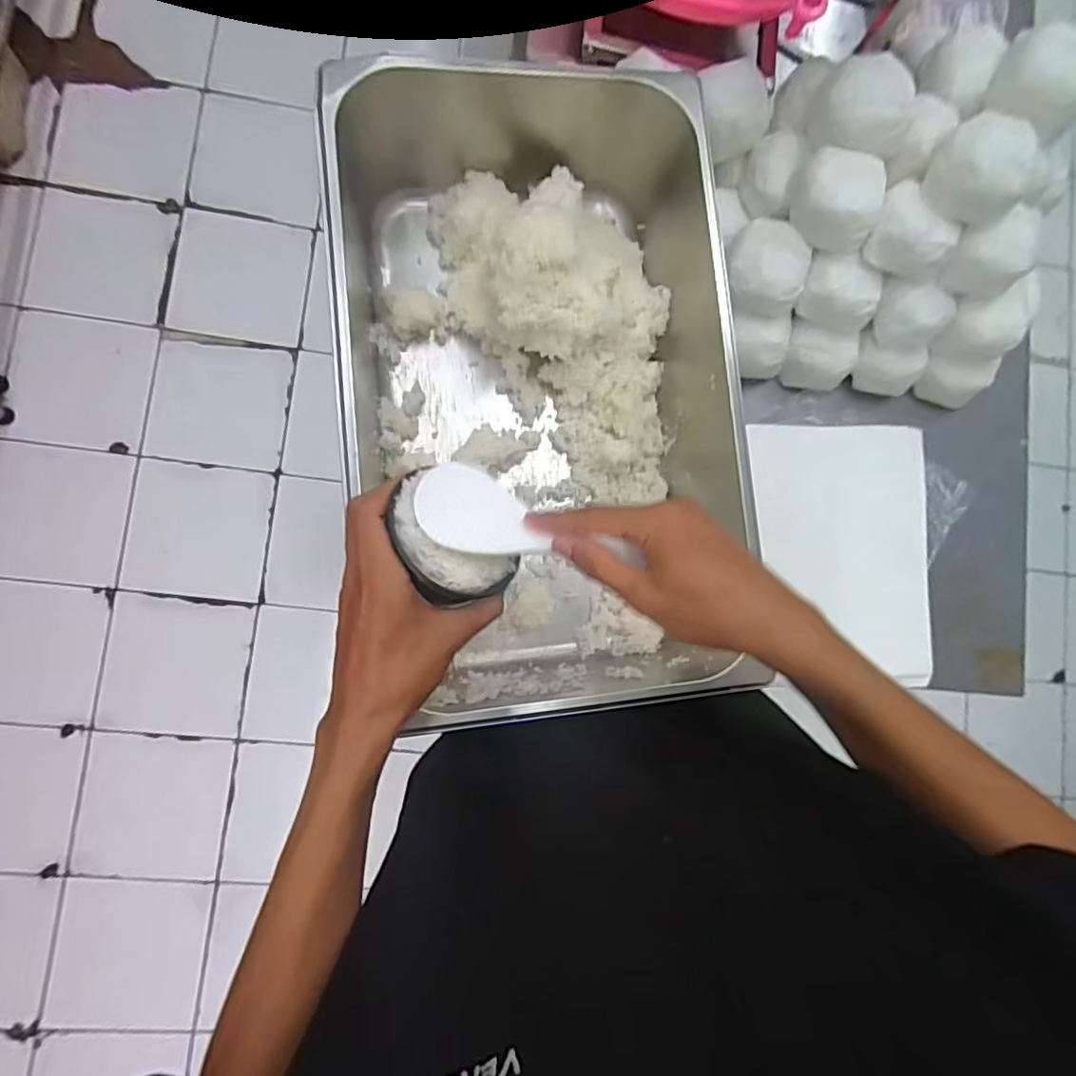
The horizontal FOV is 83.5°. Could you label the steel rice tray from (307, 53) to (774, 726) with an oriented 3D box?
[{"bbox_3d":[0.001,-0.134,0.548,0.309,0.138,0.546,-4,85,-9],"label":"steel rice tray"}]

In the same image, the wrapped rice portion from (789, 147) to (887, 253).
[{"bbox_3d":[0.274,-0.308,0.553,0.077,0.045,0.071,1,84,-9],"label":"wrapped rice portion"}]

